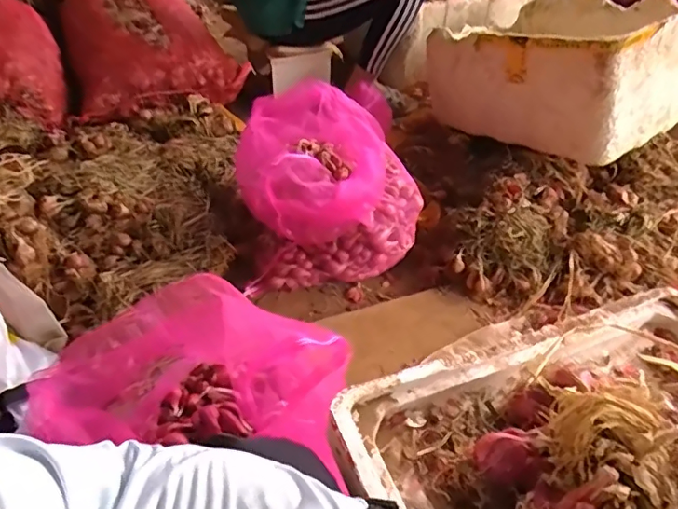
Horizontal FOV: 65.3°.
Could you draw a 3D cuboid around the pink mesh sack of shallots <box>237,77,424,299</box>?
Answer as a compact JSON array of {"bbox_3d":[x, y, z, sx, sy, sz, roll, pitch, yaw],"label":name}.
[{"bbox_3d":[-0.023,-0.148,1.141,0.364,0.291,0.313,-4,45,-5],"label":"pink mesh sack of shallots"}]

